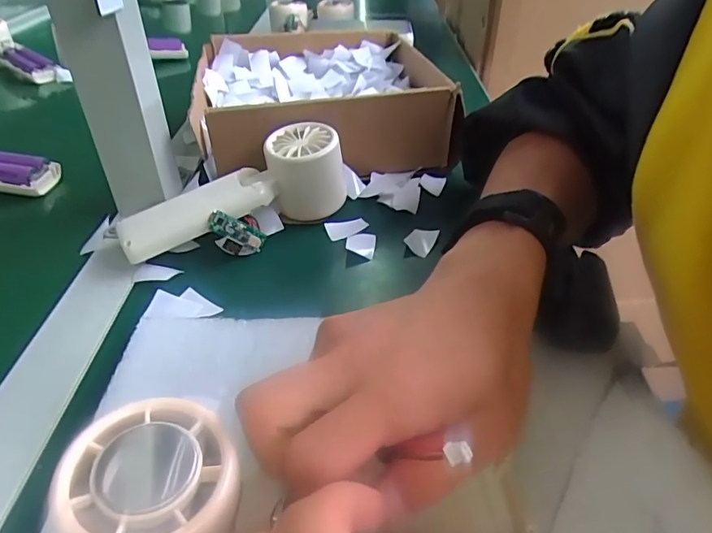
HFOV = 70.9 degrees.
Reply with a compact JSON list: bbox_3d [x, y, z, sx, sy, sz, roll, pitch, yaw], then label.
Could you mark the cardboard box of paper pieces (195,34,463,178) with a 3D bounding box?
[{"bbox_3d":[-0.034,-0.157,0.482,0.215,0.077,0.238,-6,40,-10],"label":"cardboard box of paper pieces"}]

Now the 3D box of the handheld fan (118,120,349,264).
[{"bbox_3d":[-0.075,-0.052,0.356,0.176,0.062,0.054,-22,45,-27],"label":"handheld fan"}]

